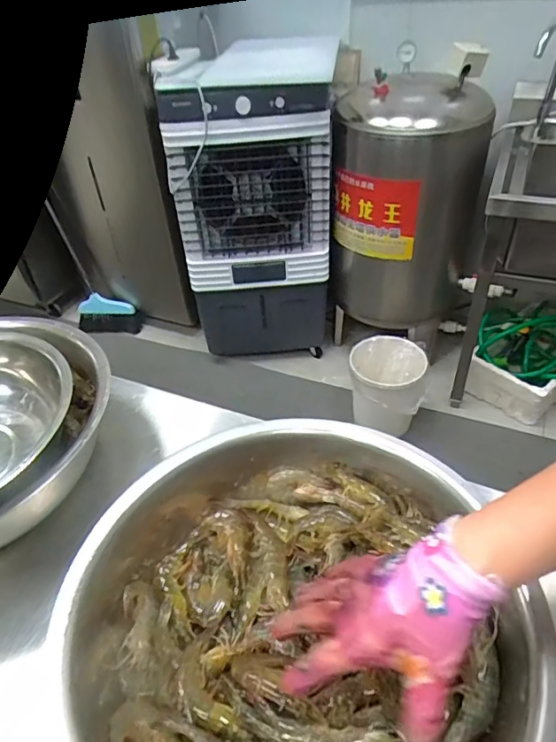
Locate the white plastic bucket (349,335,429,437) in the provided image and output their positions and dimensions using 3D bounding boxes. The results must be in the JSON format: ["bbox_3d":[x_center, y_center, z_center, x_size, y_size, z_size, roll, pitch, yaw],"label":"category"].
[{"bbox_3d":[0.341,0.062,1.620,0.233,0.257,0.228,5,42,9],"label":"white plastic bucket"}]

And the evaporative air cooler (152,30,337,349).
[{"bbox_3d":[-0.069,-0.527,1.730,0.490,0.932,0.341,-2,41,2],"label":"evaporative air cooler"}]

